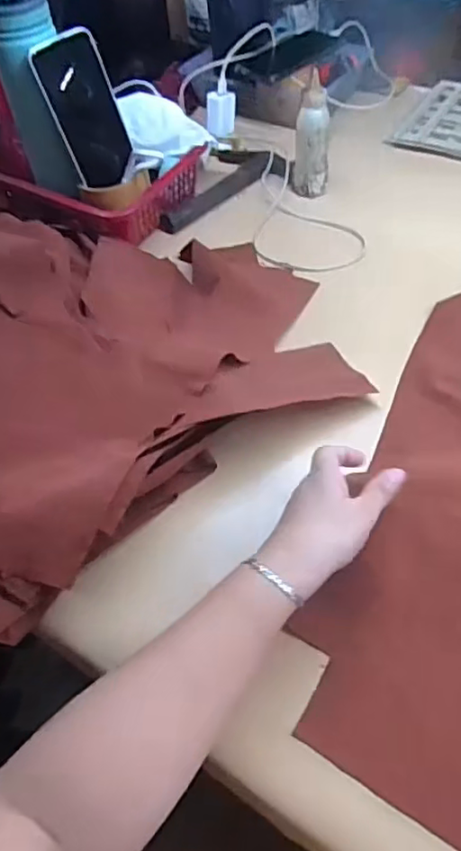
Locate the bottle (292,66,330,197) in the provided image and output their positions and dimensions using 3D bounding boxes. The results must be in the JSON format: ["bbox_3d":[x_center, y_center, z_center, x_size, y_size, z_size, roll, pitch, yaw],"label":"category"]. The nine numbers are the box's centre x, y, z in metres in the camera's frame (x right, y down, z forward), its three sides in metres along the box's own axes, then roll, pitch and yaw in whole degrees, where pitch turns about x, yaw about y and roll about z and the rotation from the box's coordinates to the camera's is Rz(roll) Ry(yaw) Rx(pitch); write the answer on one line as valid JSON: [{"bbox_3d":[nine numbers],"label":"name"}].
[{"bbox_3d":[0.101,-0.349,0.730,0.044,0.123,0.040,3,56,7],"label":"bottle"}]

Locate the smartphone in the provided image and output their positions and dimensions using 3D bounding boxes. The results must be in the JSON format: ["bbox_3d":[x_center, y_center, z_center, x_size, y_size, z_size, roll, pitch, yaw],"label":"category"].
[{"bbox_3d":[-0.156,-0.347,0.656,0.078,0.148,0.012,-33,38,-21],"label":"smartphone"}]

